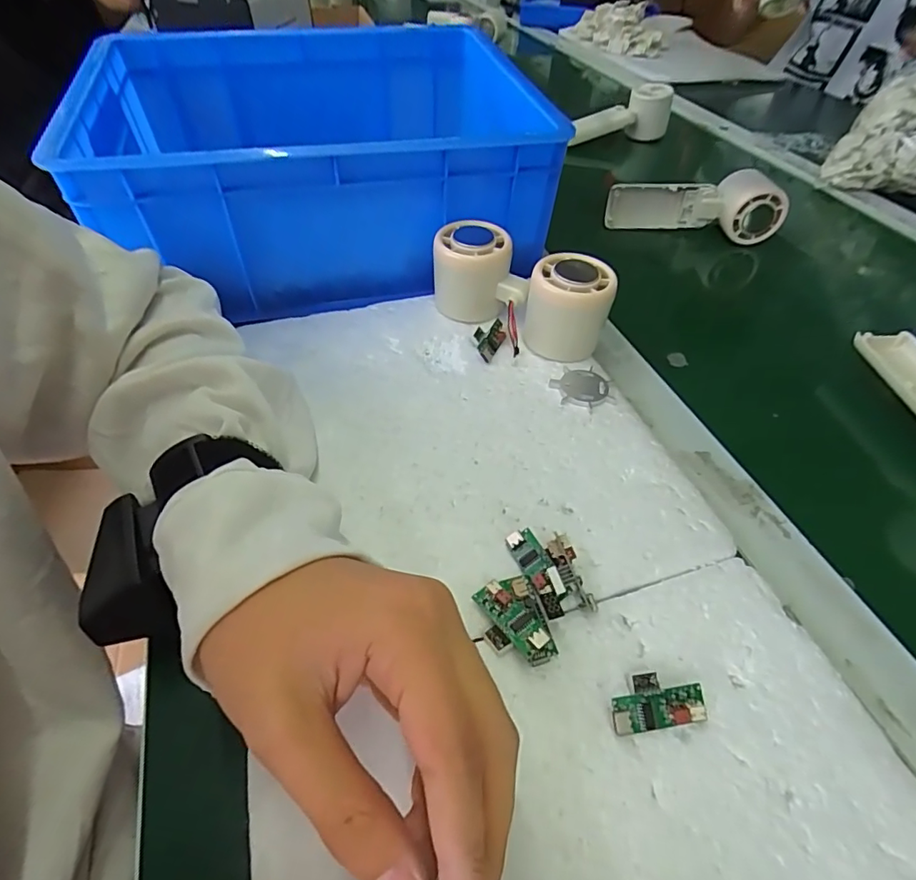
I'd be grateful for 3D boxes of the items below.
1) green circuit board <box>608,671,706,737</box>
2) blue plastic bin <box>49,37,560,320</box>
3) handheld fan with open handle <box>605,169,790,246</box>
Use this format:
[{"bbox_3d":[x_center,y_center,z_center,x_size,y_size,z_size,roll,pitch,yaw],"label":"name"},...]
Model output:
[{"bbox_3d":[0.081,0.108,0.212,0.038,0.011,0.020,-5,49,-5],"label":"green circuit board"},{"bbox_3d":[-0.112,-0.238,0.431,0.318,0.126,0.257,-10,50,-10],"label":"blue plastic bin"},{"bbox_3d":[0.237,-0.241,0.516,0.165,0.056,0.042,10,49,8],"label":"handheld fan with open handle"}]

